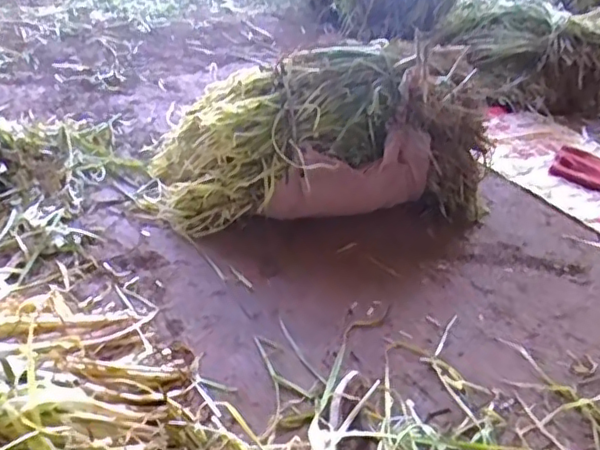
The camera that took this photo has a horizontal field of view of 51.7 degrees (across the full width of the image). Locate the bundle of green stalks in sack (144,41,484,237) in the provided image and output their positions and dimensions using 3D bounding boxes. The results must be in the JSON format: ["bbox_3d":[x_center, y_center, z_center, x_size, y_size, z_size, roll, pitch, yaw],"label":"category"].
[{"bbox_3d":[0.073,-0.200,1.424,0.786,0.349,0.336,-7,33,-25],"label":"bundle of green stalks in sack"}]

